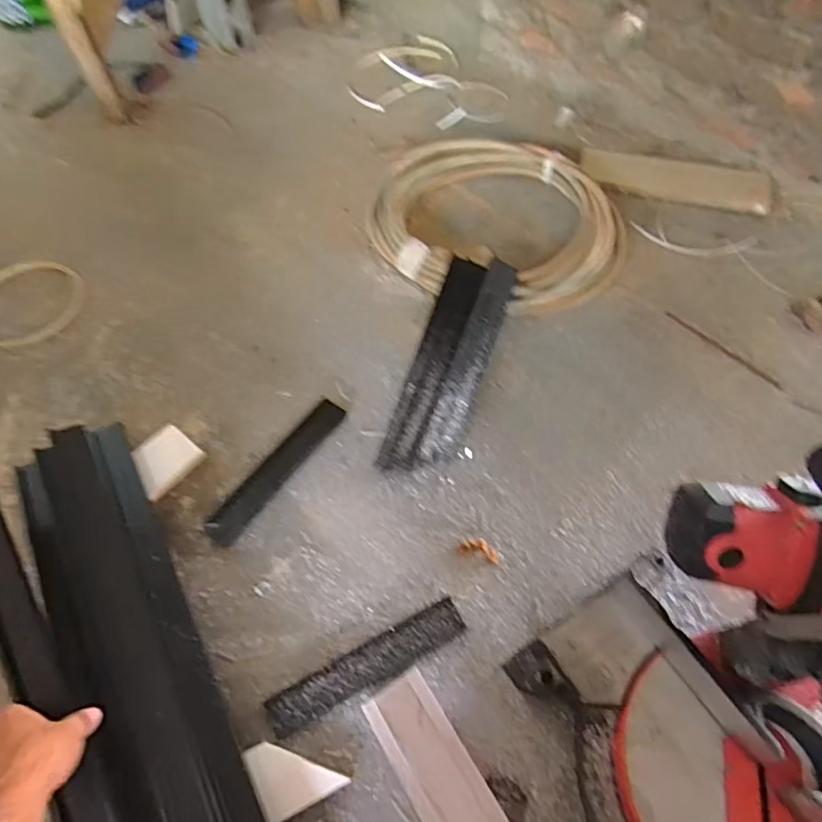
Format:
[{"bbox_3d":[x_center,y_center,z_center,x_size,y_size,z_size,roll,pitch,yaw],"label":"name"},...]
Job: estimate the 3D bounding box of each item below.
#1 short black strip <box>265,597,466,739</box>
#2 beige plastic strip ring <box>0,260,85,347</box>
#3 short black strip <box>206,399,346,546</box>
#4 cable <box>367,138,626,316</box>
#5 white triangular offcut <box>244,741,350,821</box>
[{"bbox_3d":[-0.049,0.308,0.668,0.246,0.015,0.053,-27,64,-15],"label":"short black strip"},{"bbox_3d":[-0.690,-0.195,0.985,0.199,0.009,0.188,0,61,0],"label":"beige plastic strip ring"},{"bbox_3d":[-0.193,0.081,0.798,0.051,0.014,0.251,32,65,16],"label":"short black strip"},{"bbox_3d":[0.152,-0.363,1.047,0.486,0.074,0.411,40,68,20],"label":"cable"},{"bbox_3d":[-0.129,0.397,0.615,0.084,0.004,0.077,-16,62,-27],"label":"white triangular offcut"}]

